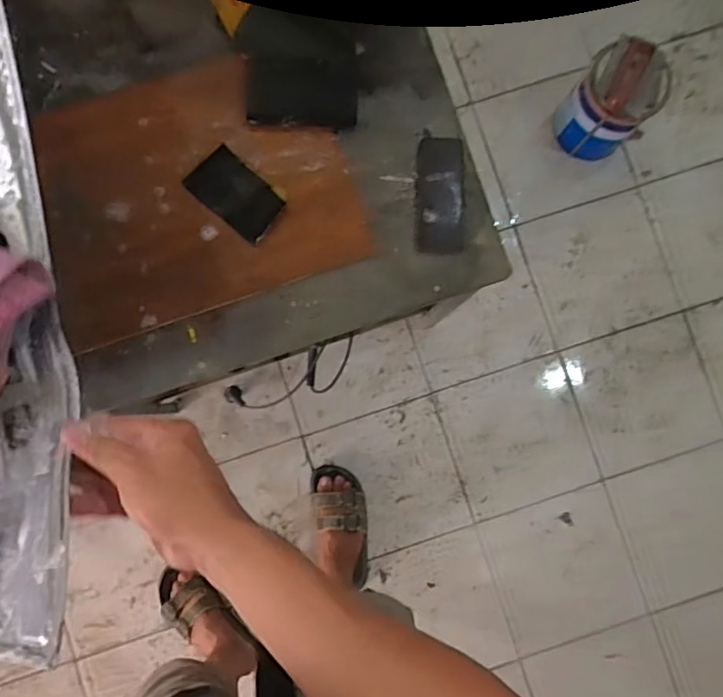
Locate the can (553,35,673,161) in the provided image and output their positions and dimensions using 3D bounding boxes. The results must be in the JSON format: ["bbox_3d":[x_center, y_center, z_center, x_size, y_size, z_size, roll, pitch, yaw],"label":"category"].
[{"bbox_3d":[0.515,-0.511,1.236,0.152,0.220,0.155,0,86,-1],"label":"can"}]

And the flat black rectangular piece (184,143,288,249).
[{"bbox_3d":[-0.150,-0.185,0.720,0.112,0.009,0.066,43,87,2],"label":"flat black rectangular piece"}]

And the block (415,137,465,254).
[{"bbox_3d":[0.096,-0.187,0.729,0.059,0.021,0.140,1,86,-1],"label":"block"}]

